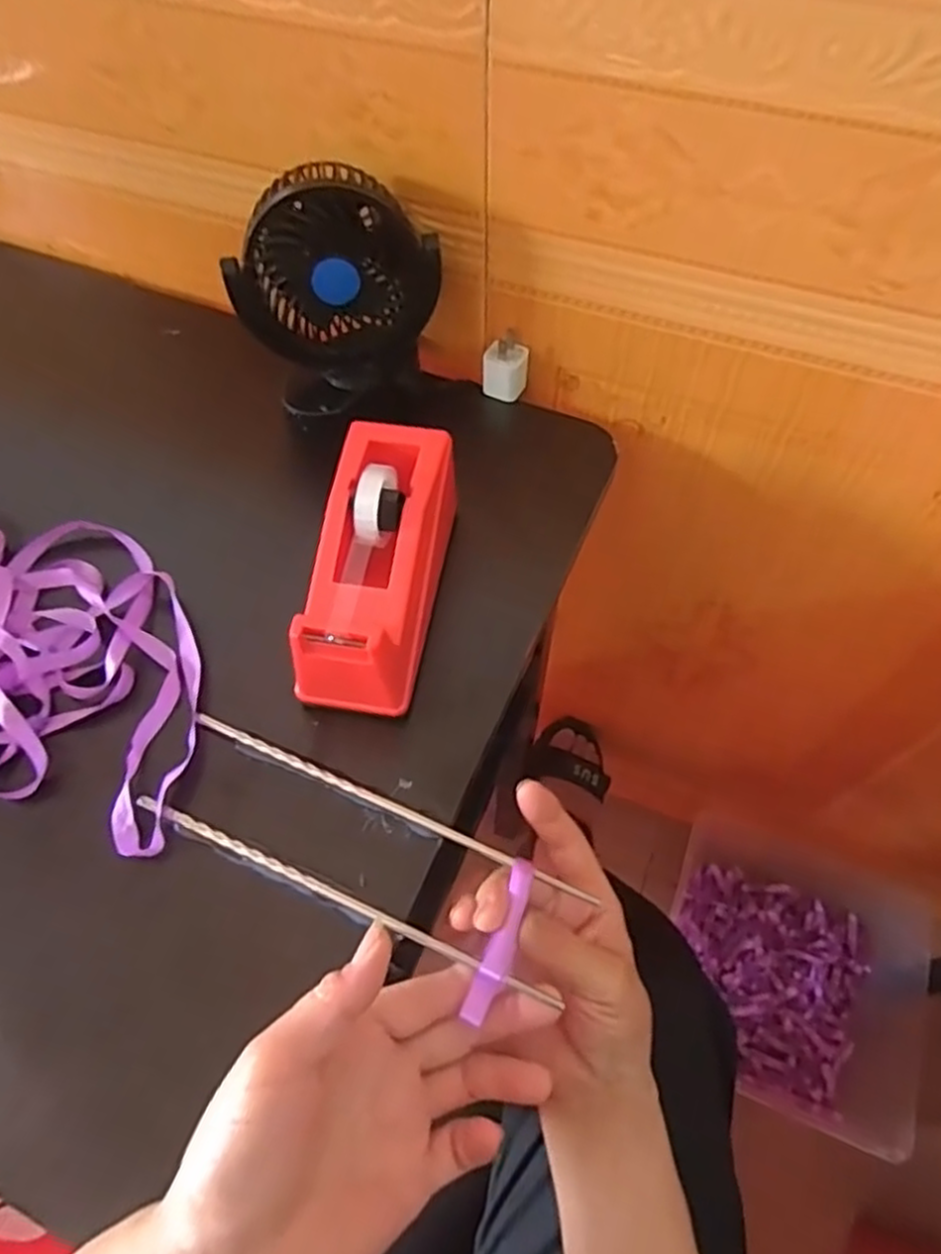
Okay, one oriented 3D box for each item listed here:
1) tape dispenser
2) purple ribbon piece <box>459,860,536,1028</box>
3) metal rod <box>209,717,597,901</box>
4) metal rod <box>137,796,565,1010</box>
[{"bbox_3d":[-0.051,-0.034,0.396,0.062,0.069,0.155,8,60,7],"label":"tape dispenser"},{"bbox_3d":[0.015,0.139,0.329,0.012,0.006,0.068,19,64,10],"label":"purple ribbon piece"},{"bbox_3d":[-0.050,0.087,0.370,0.202,0.010,0.006,22,63,10],"label":"metal rod"},{"bbox_3d":[-0.074,0.122,0.344,0.201,0.011,0.005,21,63,13],"label":"metal rod"}]

